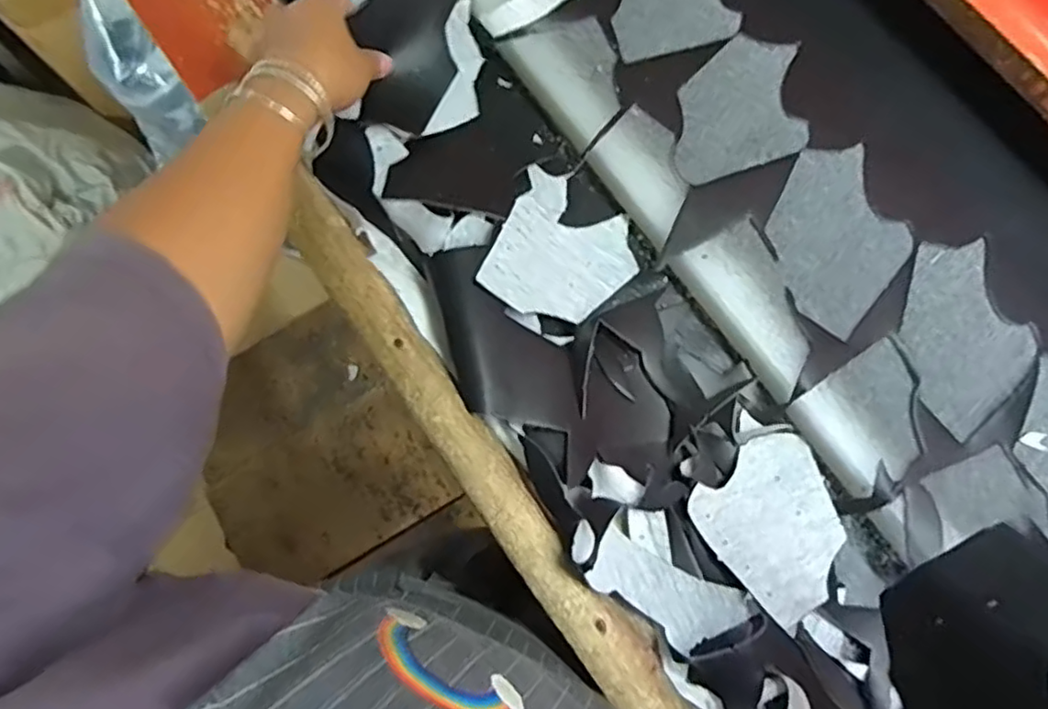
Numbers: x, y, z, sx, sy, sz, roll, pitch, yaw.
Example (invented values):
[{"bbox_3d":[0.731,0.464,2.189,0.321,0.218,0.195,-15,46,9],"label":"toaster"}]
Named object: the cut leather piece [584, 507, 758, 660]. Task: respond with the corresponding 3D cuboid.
[{"bbox_3d":[0.096,0.160,0.445,0.106,0.015,0.054,36,78,7],"label":"cut leather piece"}]

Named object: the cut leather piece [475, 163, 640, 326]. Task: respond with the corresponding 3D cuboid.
[{"bbox_3d":[0.033,-0.080,0.518,0.108,0.018,0.136,30,59,-12],"label":"cut leather piece"}]

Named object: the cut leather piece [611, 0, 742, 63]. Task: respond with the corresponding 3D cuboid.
[{"bbox_3d":[0.131,-0.308,0.555,0.127,0.004,0.104,-16,77,-5],"label":"cut leather piece"}]

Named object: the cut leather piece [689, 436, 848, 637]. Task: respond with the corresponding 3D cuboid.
[{"bbox_3d":[0.183,0.118,0.465,0.109,0.006,0.103,-32,65,-20],"label":"cut leather piece"}]

